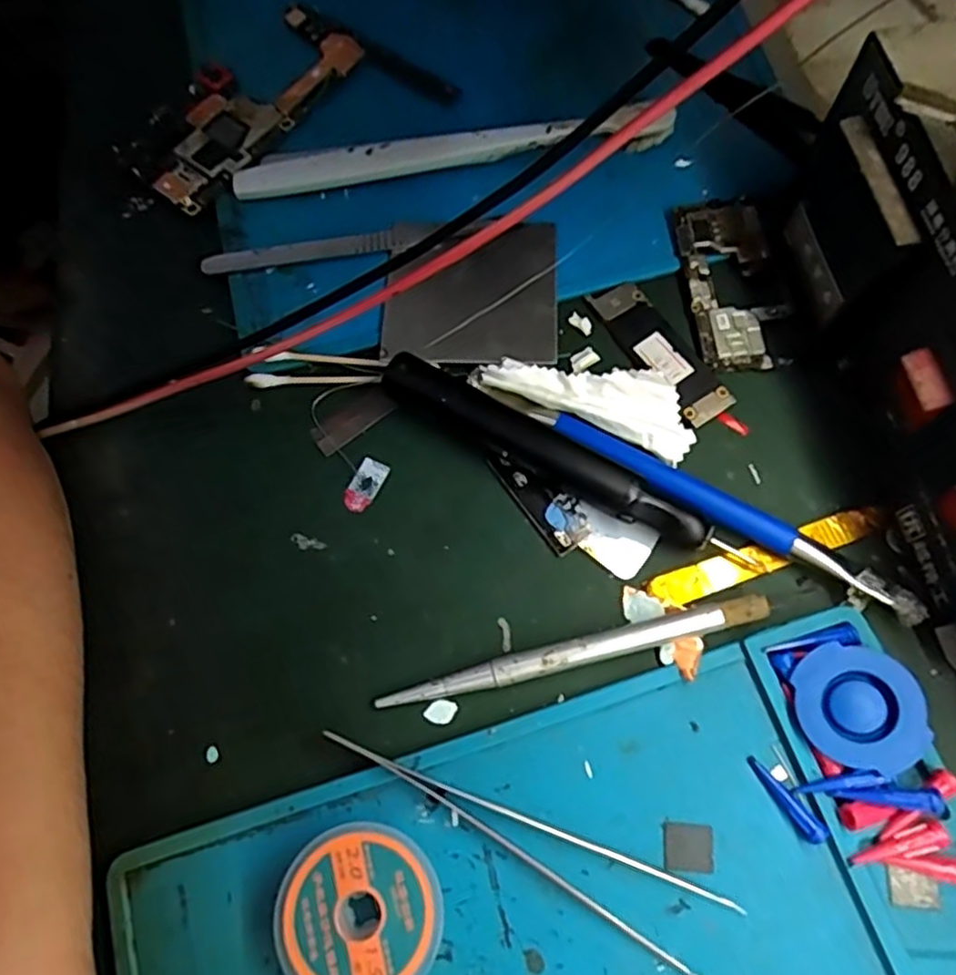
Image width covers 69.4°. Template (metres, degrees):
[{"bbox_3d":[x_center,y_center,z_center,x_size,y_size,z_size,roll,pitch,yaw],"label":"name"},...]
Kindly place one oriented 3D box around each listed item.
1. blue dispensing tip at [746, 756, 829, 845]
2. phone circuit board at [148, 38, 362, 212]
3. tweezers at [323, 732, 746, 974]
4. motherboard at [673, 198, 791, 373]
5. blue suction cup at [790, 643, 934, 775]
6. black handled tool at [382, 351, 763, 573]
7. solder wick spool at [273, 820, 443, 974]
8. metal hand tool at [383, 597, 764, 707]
[{"bbox_3d":[0.092,0.094,0.207,0.007,0.005,0.028,-34,58,-10],"label":"blue dispensing tip"},{"bbox_3d":[-0.101,-0.166,0.306,0.037,0.008,0.109,31,74,13],"label":"phone circuit board"},{"bbox_3d":[0.015,0.100,0.206,0.127,0.008,0.022,28,73,12],"label":"tweezers"},{"bbox_3d":[0.099,-0.080,0.268,0.034,0.006,0.073,-6,69,0],"label":"motherboard"},{"bbox_3d":[0.114,0.066,0.208,0.035,0.010,0.035,-6,71,16],"label":"blue suction cup"},{"bbox_3d":[0.030,-0.009,0.239,0.137,0.019,0.015,27,73,12],"label":"black handled tool"},{"bbox_3d":[-0.033,0.121,0.197,0.045,0.012,0.045,-1,69,2],"label":"solder wick spool"},{"bbox_3d":[0.030,0.053,0.222,0.125,0.012,0.008,-13,69,-3],"label":"metal hand tool"}]

